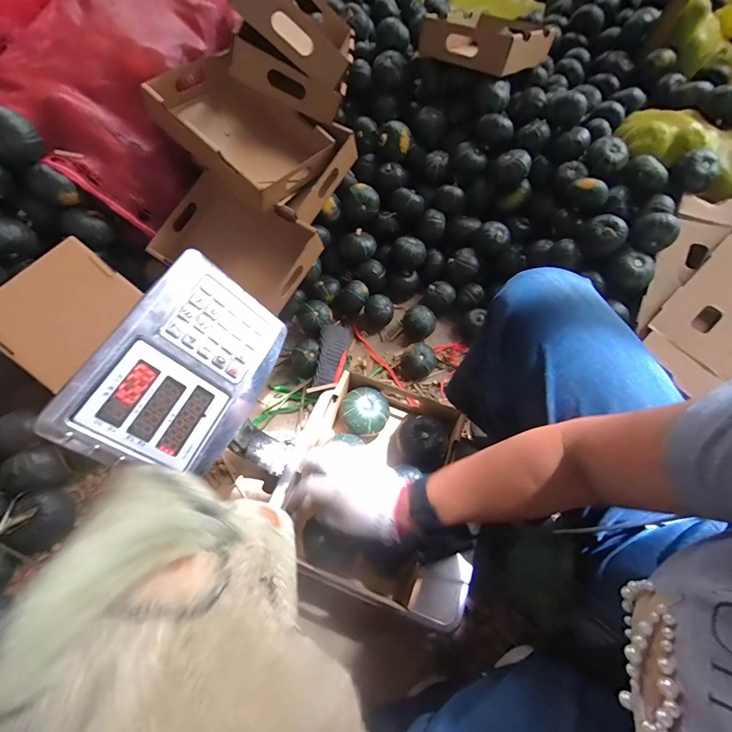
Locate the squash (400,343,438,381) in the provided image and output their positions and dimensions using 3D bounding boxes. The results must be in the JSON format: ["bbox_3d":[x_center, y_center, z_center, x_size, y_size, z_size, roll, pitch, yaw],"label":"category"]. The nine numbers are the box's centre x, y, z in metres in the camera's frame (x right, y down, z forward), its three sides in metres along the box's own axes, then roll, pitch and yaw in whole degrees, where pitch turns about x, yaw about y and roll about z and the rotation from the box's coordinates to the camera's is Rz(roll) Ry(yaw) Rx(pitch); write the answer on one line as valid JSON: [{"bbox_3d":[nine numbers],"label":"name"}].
[{"bbox_3d":[0.115,-0.010,0.798,0.077,0.050,0.073,9,62,2],"label":"squash"}]

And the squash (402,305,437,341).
[{"bbox_3d":[0.124,-0.101,0.842,0.074,0.053,0.072,31,65,13],"label":"squash"}]

